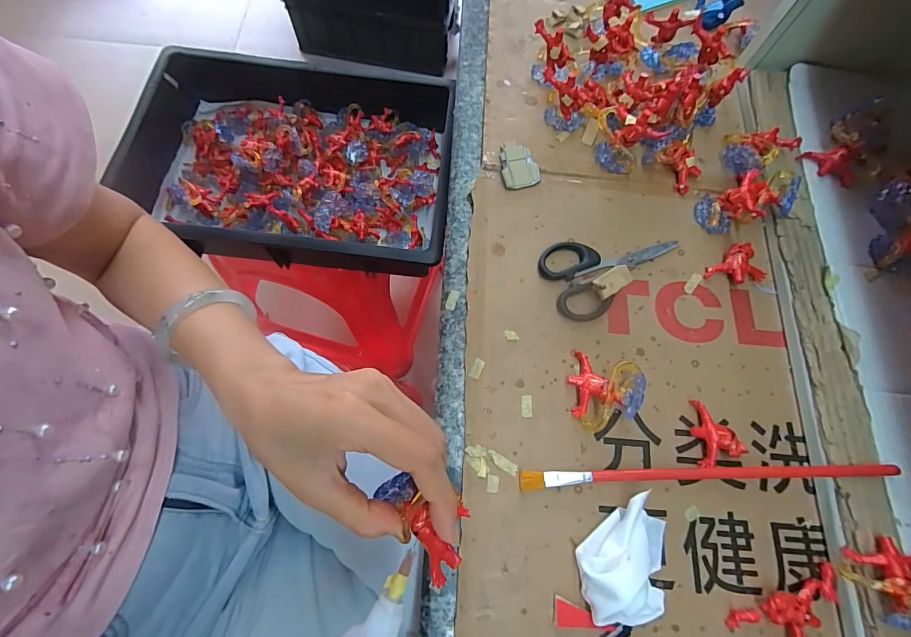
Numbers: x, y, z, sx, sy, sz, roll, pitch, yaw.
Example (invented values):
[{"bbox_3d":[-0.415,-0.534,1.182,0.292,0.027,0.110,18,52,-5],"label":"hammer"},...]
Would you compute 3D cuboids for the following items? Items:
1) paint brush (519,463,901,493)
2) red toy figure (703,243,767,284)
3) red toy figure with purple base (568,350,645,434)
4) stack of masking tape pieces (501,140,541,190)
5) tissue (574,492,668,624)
[{"bbox_3d":[0.176,0.111,0.283,0.260,0.010,0.012,-1,71,-1],"label":"paint brush"},{"bbox_3d":[0.235,-0.042,0.341,0.043,0.011,0.035,-22,73,-9],"label":"red toy figure"},{"bbox_3d":[0.109,0.054,0.294,0.049,0.031,0.054,15,71,4],"label":"red toy figure with purple base"},{"bbox_3d":[0.057,-0.138,0.363,0.033,0.014,0.042,-11,71,-5],"label":"stack of masking tape pieces"},{"bbox_3d":[0.112,0.157,0.257,0.075,0.032,0.049,-37,75,-13],"label":"tissue"}]

